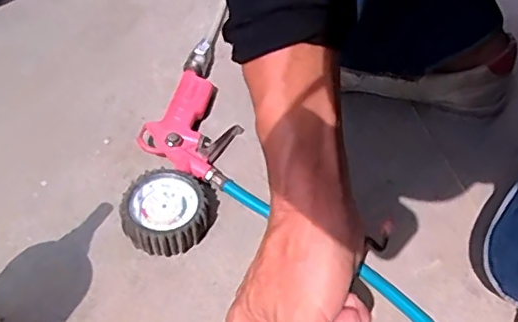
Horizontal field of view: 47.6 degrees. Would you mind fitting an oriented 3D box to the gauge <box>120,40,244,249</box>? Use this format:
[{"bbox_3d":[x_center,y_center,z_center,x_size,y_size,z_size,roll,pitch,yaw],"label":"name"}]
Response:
[{"bbox_3d":[-0.064,-0.022,0.551,0.081,0.033,0.240,11,52,6],"label":"gauge"}]

